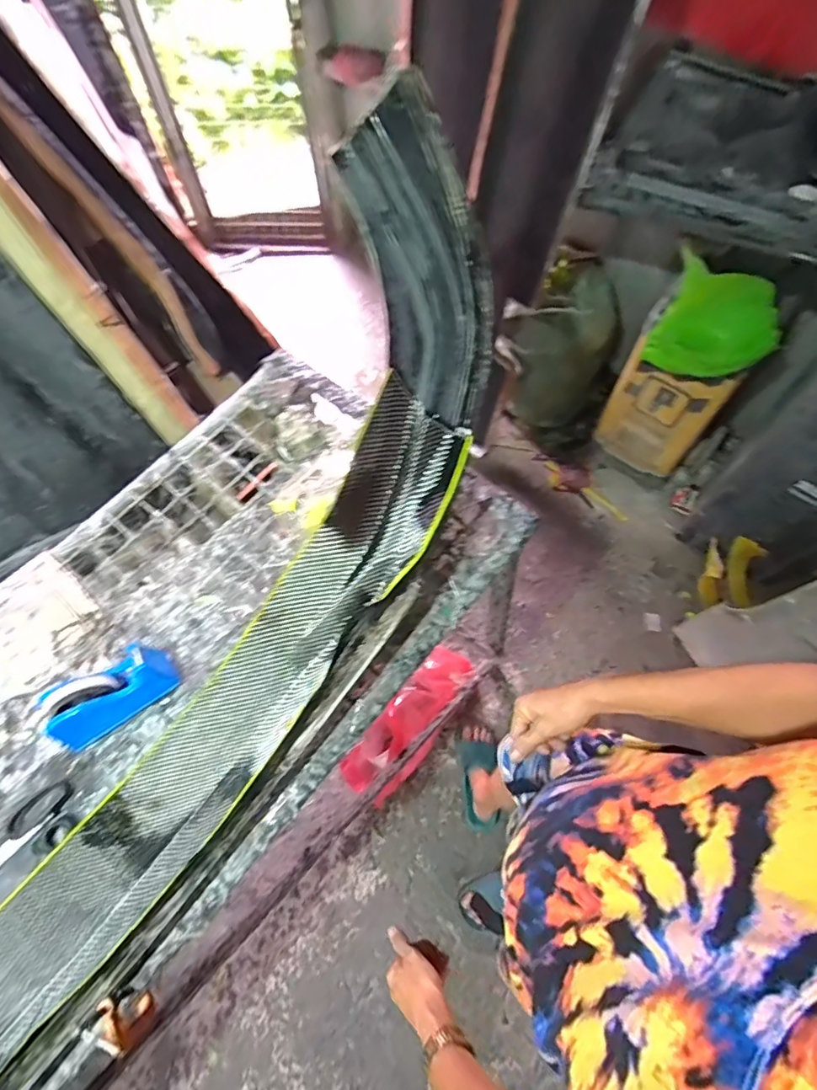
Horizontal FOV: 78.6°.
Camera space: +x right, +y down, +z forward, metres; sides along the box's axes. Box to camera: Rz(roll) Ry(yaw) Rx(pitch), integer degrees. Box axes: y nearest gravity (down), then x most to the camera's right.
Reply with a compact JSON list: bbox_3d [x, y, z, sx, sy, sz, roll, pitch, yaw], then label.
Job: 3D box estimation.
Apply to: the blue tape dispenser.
[{"bbox_3d":[-0.421,0.209,0.698,0.160,0.119,0.068,-33,68,-15],"label":"blue tape dispenser"}]

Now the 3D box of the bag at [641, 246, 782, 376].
[{"bbox_3d":[0.762,-0.552,1.264,0.298,0.197,0.188,35,69,16],"label":"bag"}]

